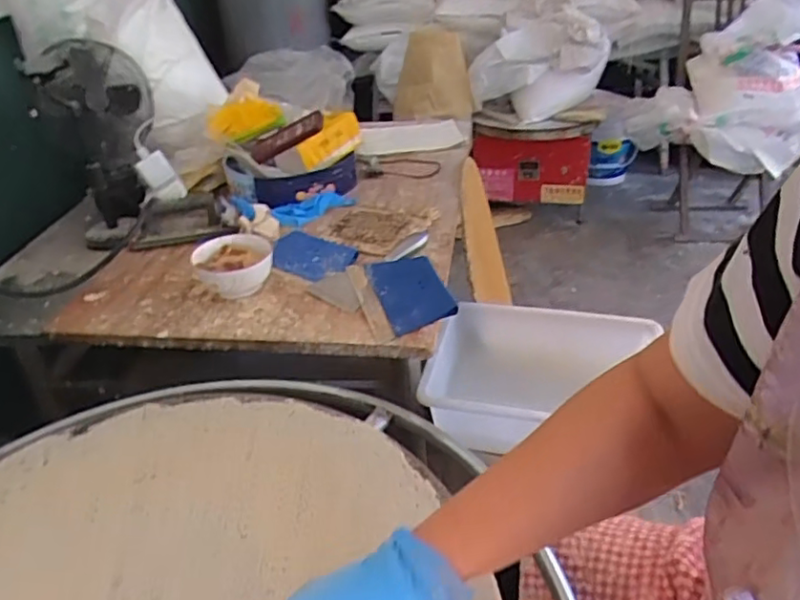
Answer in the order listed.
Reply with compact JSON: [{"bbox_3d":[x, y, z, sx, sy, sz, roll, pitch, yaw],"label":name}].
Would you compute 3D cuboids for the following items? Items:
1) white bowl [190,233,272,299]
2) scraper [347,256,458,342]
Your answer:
[{"bbox_3d":[-0.251,-0.051,0.947,0.114,0.065,0.111,-11,33,-12],"label":"white bowl"},{"bbox_3d":[0.003,-0.015,0.910,0.122,0.016,0.191,-12,33,-13],"label":"scraper"}]

